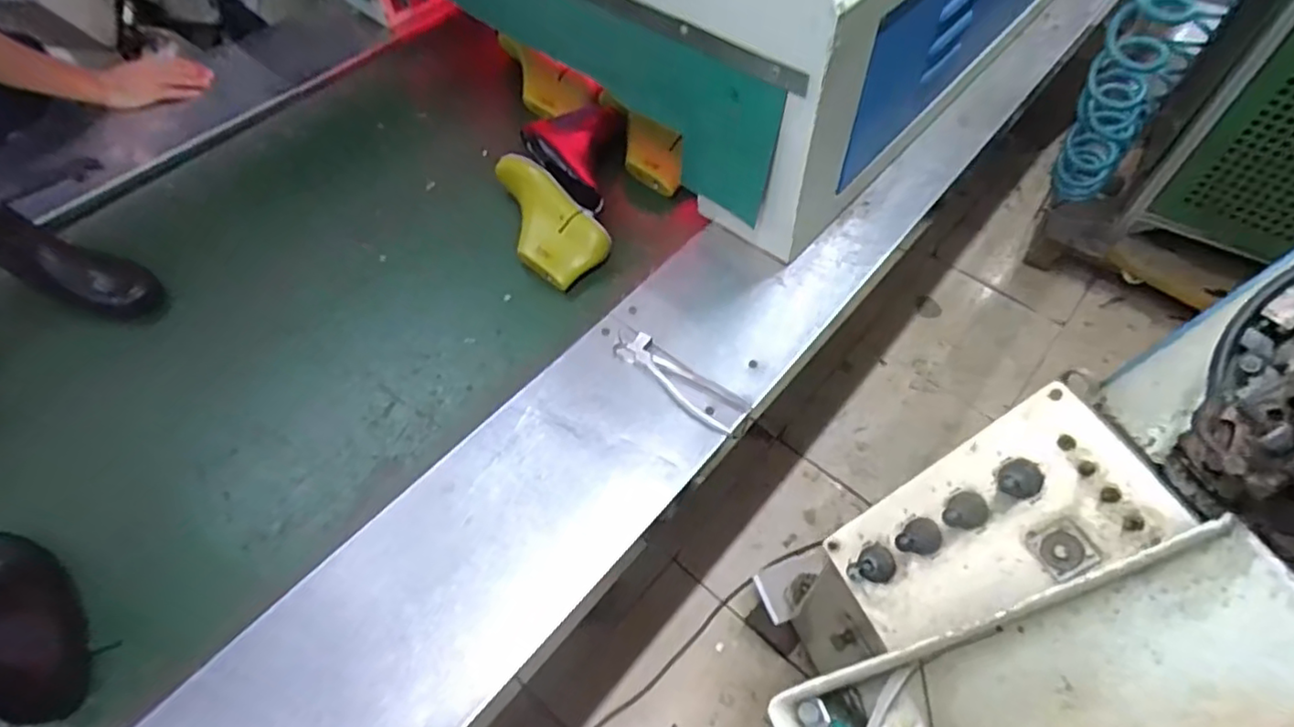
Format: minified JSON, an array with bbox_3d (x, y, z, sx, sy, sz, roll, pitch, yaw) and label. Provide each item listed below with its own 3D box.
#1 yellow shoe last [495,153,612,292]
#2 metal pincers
[{"bbox_3d":[-0.151,-0.212,0.941,0.114,0.089,0.209,-40,63,-22],"label":"yellow shoe last"},{"bbox_3d":[0.040,0.022,0.791,0.186,0.018,0.052,34,63,22],"label":"metal pincers"}]

